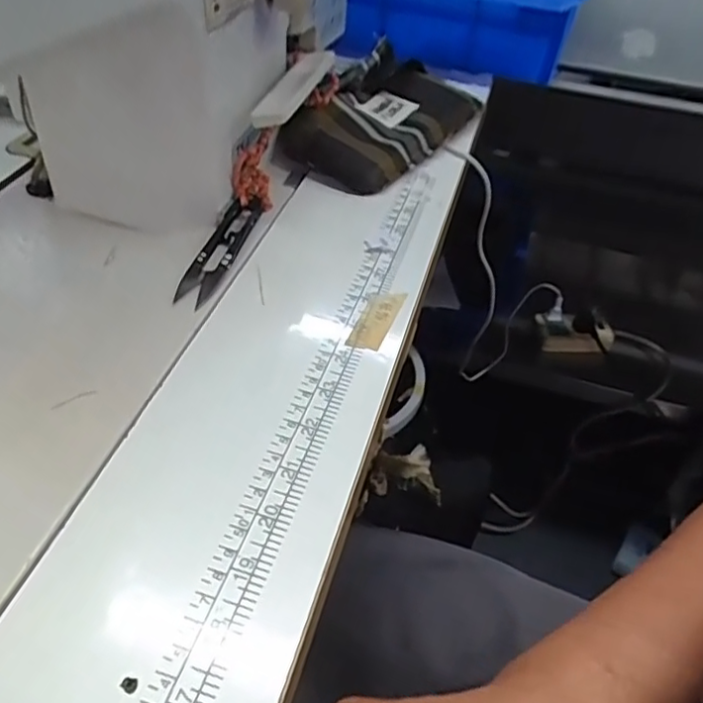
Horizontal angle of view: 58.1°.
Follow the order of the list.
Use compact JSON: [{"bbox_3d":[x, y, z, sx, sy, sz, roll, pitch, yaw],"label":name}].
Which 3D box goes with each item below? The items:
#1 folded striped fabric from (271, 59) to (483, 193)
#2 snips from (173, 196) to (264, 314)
[{"bbox_3d":[0.035,-0.185,0.501,0.086,0.035,0.195,32,50,23],"label":"folded striped fabric"},{"bbox_3d":[-0.079,-0.064,0.384,0.025,0.012,0.098,12,45,5],"label":"snips"}]

